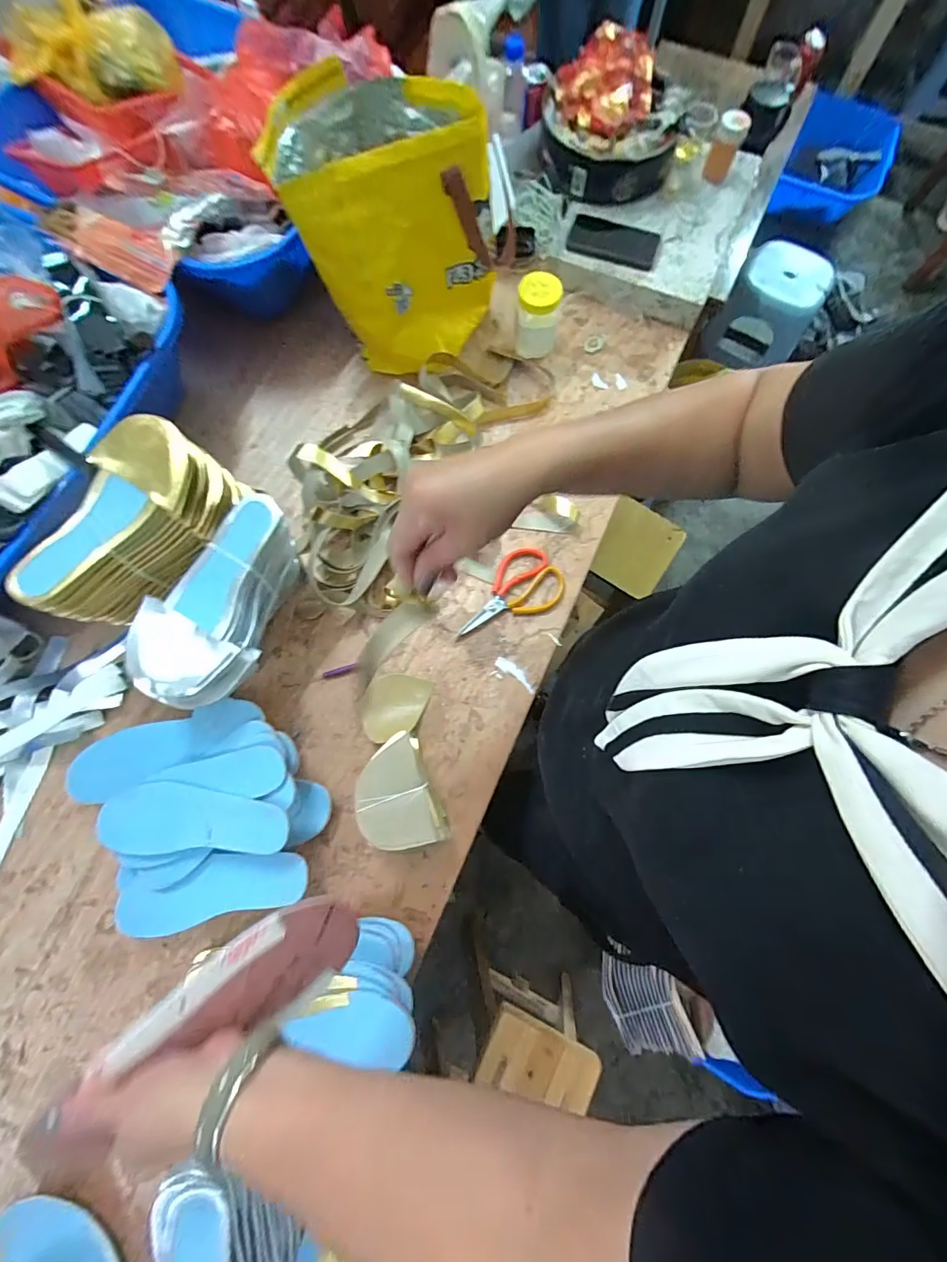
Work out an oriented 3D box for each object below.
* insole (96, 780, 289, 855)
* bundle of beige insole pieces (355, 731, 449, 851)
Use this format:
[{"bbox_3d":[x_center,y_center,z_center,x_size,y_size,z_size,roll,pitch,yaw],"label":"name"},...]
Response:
[{"bbox_3d":[-0.350,0.231,0.570,0.240,0.005,0.084,-4,80,5],"label":"insole"},{"bbox_3d":[-0.105,0.221,0.616,0.098,0.076,0.141,-23,77,-5],"label":"bundle of beige insole pieces"}]

